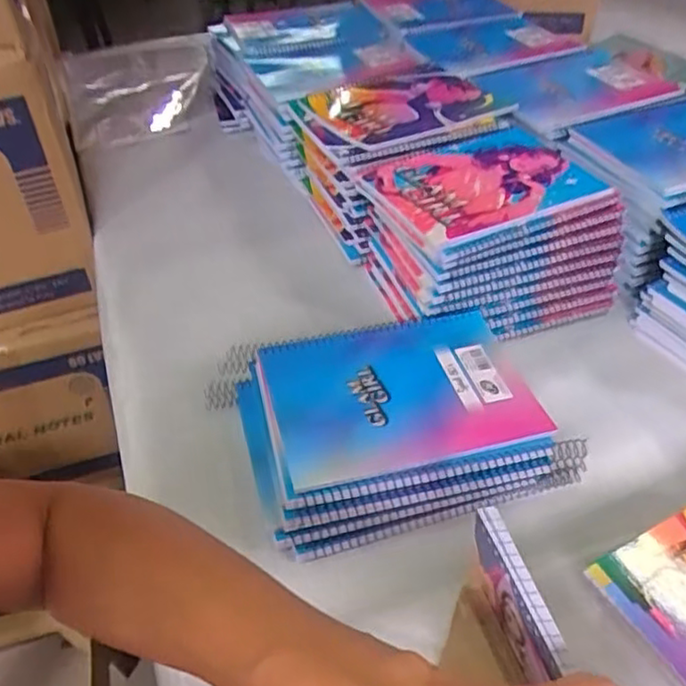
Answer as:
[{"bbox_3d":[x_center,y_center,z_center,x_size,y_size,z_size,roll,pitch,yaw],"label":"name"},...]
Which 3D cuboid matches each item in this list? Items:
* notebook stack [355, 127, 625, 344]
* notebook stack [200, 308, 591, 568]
[{"bbox_3d":[0.138,-0.113,0.668,0.212,0.107,0.205,-16,44,-16],"label":"notebook stack"},{"bbox_3d":[0.035,0.058,0.525,0.244,0.056,0.176,-13,43,-13],"label":"notebook stack"}]

